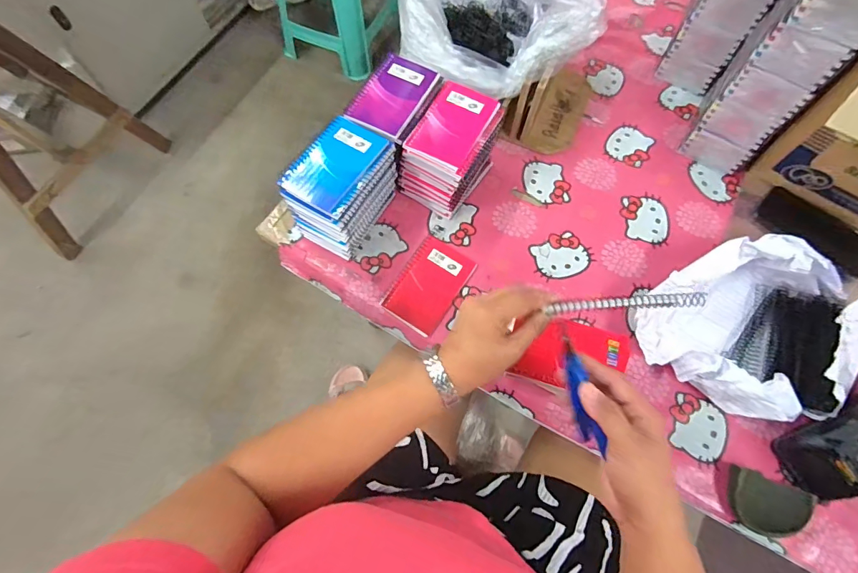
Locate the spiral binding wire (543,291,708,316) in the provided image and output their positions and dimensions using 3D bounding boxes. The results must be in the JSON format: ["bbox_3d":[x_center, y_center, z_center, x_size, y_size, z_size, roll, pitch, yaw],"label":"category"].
[{"bbox_3d":[0.185,0.015,0.407,0.145,0.007,0.013,-4,69,-3],"label":"spiral binding wire"}]

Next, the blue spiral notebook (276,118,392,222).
[{"bbox_3d":[-0.121,-0.160,0.573,0.086,0.019,0.136,29,71,10],"label":"blue spiral notebook"}]

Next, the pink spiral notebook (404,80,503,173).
[{"bbox_3d":[0.033,-0.225,0.603,0.084,0.010,0.132,28,71,9],"label":"pink spiral notebook"}]

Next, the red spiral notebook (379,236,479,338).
[{"bbox_3d":[0.001,-0.004,0.632,0.086,0.009,0.133,32,71,10],"label":"red spiral notebook"}]

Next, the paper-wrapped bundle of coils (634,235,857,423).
[{"bbox_3d":[0.432,0.046,0.564,0.272,0.114,0.221,28,71,9],"label":"paper-wrapped bundle of coils"}]

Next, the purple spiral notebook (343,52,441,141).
[{"bbox_3d":[-0.053,-0.269,0.617,0.087,0.013,0.138,27,70,9],"label":"purple spiral notebook"}]

